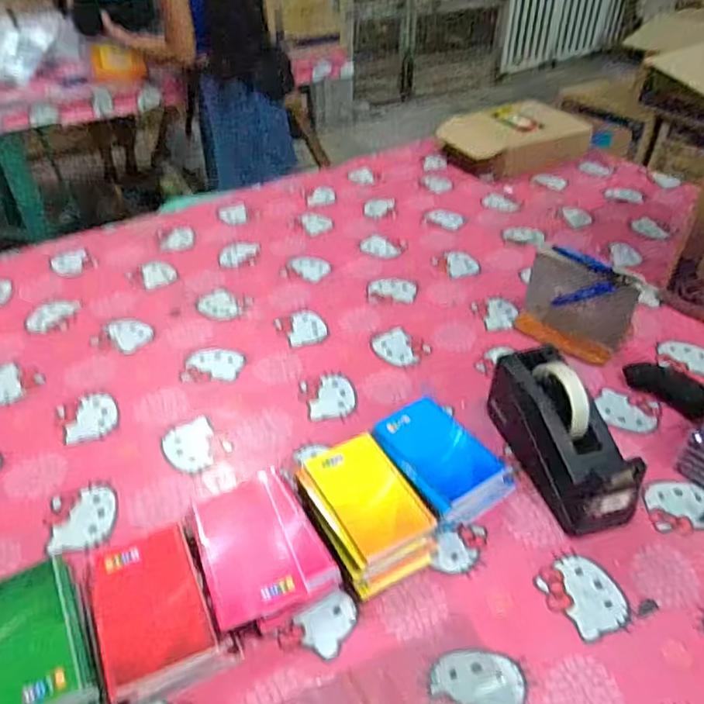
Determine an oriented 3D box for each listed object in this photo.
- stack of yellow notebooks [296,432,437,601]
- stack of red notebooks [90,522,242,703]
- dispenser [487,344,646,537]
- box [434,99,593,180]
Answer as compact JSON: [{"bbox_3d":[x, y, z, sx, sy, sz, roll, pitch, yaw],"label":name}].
[{"bbox_3d":[0.013,0.163,0.612,0.101,0.062,0.148,-22,46,-24],"label":"stack of yellow notebooks"},{"bbox_3d":[-0.177,0.234,0.534,0.100,0.048,0.145,-21,45,-23],"label":"stack of red notebooks"},{"bbox_3d":[0.230,0.092,0.654,0.069,0.115,0.202,-12,42,-15],"label":"dispenser"},{"bbox_3d":[0.380,-0.509,1.395,0.312,0.078,0.223,-17,44,-19],"label":"box"}]

